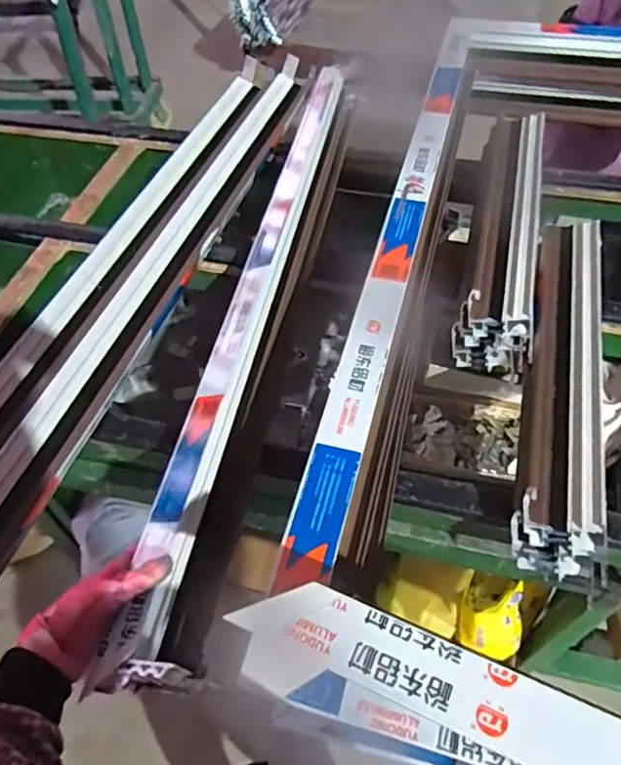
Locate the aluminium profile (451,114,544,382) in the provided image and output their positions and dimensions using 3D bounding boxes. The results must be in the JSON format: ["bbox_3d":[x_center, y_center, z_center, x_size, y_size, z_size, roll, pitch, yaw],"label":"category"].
[{"bbox_3d":[0.289,-0.232,0.864,0.106,0.082,0.511,11,53,12],"label":"aluminium profile"}]

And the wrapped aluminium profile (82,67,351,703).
[{"bbox_3d":[-0.049,-0.139,0.809,0.079,0.070,1.047,7,54,9],"label":"wrapped aluminium profile"}]

